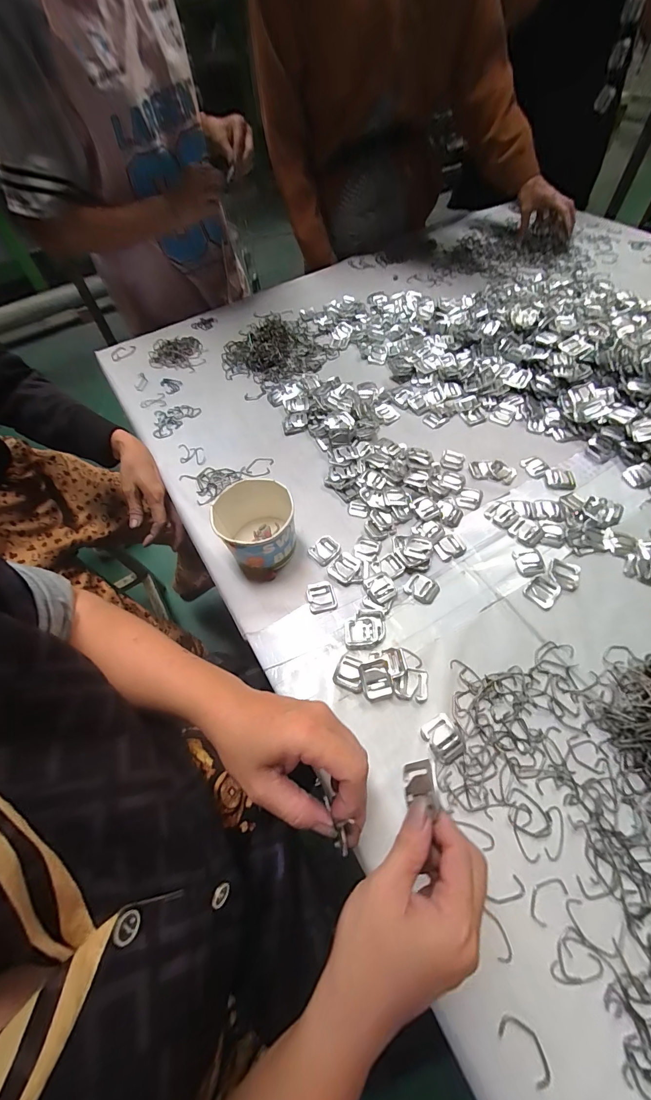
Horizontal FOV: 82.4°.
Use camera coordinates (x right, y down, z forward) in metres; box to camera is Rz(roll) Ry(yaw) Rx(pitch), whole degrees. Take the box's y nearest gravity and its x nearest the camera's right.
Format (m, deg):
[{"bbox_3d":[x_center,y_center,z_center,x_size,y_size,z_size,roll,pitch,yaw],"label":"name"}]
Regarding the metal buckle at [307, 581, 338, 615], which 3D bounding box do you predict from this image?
[{"bbox_3d":[-0.004,0.054,0.425,0.032,0.004,0.037,-13,59,-3],"label":"metal buckle"}]

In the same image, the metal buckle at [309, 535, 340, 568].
[{"bbox_3d":[0.000,0.000,0.457,0.036,0.006,0.033,-41,64,-18],"label":"metal buckle"}]

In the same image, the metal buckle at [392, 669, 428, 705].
[{"bbox_3d":[0.084,0.132,0.365,0.033,0.009,0.031,3,59,6],"label":"metal buckle"}]

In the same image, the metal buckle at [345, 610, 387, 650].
[{"bbox_3d":[0.043,0.085,0.399,0.043,0.005,0.043,-2,59,4],"label":"metal buckle"}]

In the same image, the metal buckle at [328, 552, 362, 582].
[{"bbox_3d":[0.023,0.021,0.438,0.029,0.005,0.034,38,69,24],"label":"metal buckle"}]

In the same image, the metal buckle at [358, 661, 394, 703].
[{"bbox_3d":[0.050,0.129,0.367,0.029,0.012,0.034,-12,59,-2],"label":"metal buckle"}]

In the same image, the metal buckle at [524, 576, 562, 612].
[{"bbox_3d":[0.239,0.046,0.408,0.030,0.004,0.035,37,68,23],"label":"metal buckle"}]

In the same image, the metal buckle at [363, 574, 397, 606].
[{"bbox_3d":[0.063,0.043,0.422,0.032,0.004,0.034,-28,61,-12],"label":"metal buckle"}]

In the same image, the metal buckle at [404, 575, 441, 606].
[{"bbox_3d":[0.111,0.044,0.423,0.037,0.004,0.030,32,66,21],"label":"metal buckle"}]

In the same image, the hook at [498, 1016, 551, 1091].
[{"bbox_3d":[0.132,0.325,0.243,0.018,0.004,0.034,-39,63,-17],"label":"hook"}]

